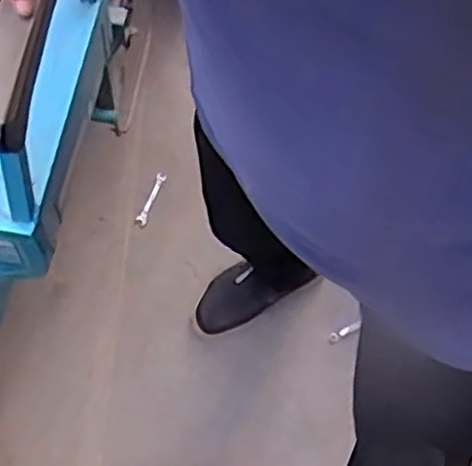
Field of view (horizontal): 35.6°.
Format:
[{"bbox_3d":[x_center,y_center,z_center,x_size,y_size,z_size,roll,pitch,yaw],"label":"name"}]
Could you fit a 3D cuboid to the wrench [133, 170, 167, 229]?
[{"bbox_3d":[-0.162,-0.065,1.411,0.024,0.007,0.114,20,75,10],"label":"wrench"}]

